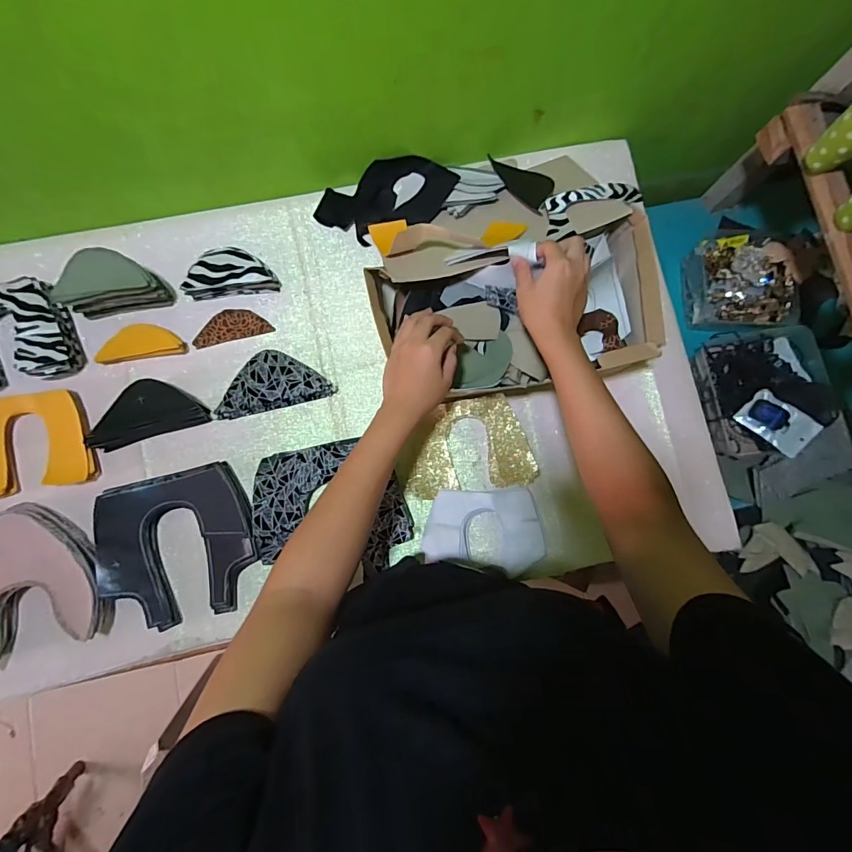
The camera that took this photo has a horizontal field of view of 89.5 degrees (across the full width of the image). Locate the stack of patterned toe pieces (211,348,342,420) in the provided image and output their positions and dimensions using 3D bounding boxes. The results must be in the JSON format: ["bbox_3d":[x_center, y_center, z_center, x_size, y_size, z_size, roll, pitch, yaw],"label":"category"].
[{"bbox_3d":[-0.208,-0.061,0.584,0.152,0.022,0.076,-13,83,-5],"label":"stack of patterned toe pieces"}]

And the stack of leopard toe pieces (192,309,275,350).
[{"bbox_3d":[-0.271,-0.141,0.600,0.105,0.006,0.047,-15,83,-5],"label":"stack of leopard toe pieces"}]

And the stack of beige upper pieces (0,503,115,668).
[{"bbox_3d":[-0.485,0.189,0.526,0.167,0.043,0.174,-14,83,-5],"label":"stack of beige upper pieces"}]

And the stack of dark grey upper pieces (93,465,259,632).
[{"bbox_3d":[-0.312,0.154,0.550,0.185,0.041,0.183,-14,83,-5],"label":"stack of dark grey upper pieces"}]

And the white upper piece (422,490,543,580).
[{"bbox_3d":[0.077,0.140,0.568,0.157,0.021,0.107,-2,82,-3],"label":"white upper piece"}]

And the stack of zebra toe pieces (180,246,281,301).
[{"bbox_3d":[-0.267,-0.209,0.585,0.116,0.047,0.051,-10,83,-4],"label":"stack of zebra toe pieces"}]

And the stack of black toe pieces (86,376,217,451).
[{"bbox_3d":[-0.368,-0.021,0.572,0.142,0.031,0.071,-18,84,-5],"label":"stack of black toe pieces"}]

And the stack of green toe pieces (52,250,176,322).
[{"bbox_3d":[-0.409,-0.186,0.559,0.123,0.070,0.053,-9,83,-4],"label":"stack of green toe pieces"}]

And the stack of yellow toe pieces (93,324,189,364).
[{"bbox_3d":[-0.383,-0.114,0.579,0.108,0.016,0.050,-10,83,-4],"label":"stack of yellow toe pieces"}]

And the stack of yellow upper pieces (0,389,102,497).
[{"bbox_3d":[-0.511,0.021,0.550,0.162,0.031,0.123,-9,83,-4],"label":"stack of yellow upper pieces"}]

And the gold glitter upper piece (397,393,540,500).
[{"bbox_3d":[0.055,0.027,0.579,0.176,0.027,0.122,-8,83,-4],"label":"gold glitter upper piece"}]

